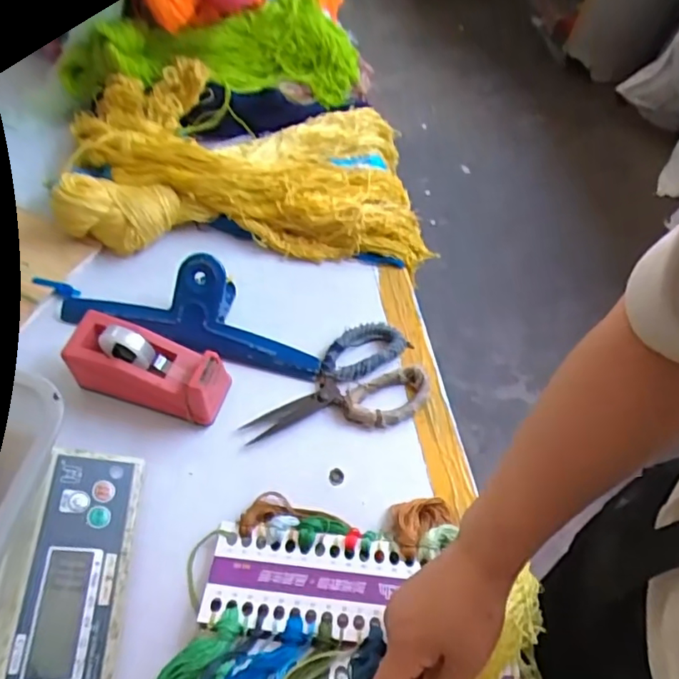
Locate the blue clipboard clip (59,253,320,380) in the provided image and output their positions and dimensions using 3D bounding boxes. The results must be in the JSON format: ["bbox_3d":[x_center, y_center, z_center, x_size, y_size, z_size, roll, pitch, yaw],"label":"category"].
[{"bbox_3d":[-0.165,-0.039,0.612,0.306,0.059,0.101,13,58,4],"label":"blue clipboard clip"}]

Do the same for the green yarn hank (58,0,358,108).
[{"bbox_3d":[-0.151,-0.414,0.786,0.371,0.085,0.126,-4,58,-5],"label":"green yarn hank"}]

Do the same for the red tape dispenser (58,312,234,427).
[{"bbox_3d":[-0.192,0.030,0.565,0.161,0.074,0.066,16,58,5],"label":"red tape dispenser"}]

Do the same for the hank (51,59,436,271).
[{"bbox_3d":[-0.114,-0.227,0.731,0.466,0.066,0.267,5,57,-1],"label":"hank"}]

